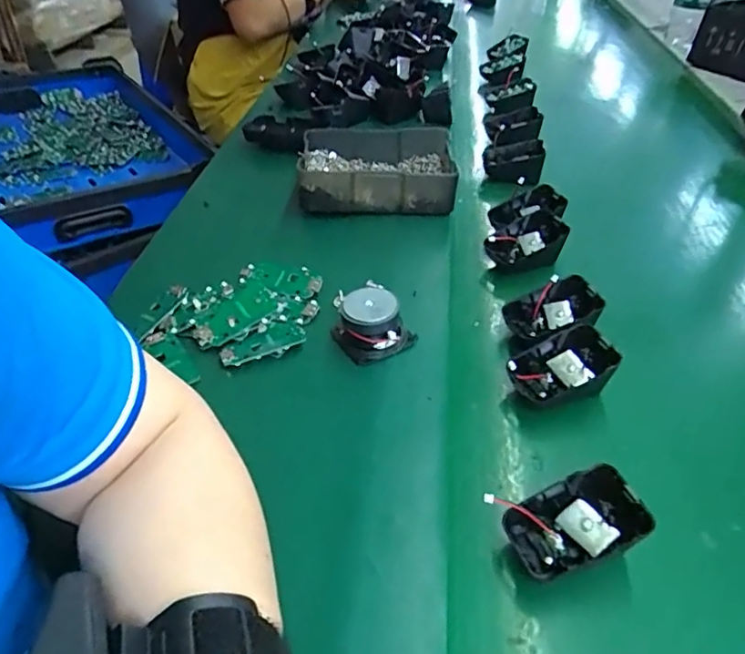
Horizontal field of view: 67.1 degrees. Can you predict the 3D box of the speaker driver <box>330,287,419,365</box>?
[{"bbox_3d":[0.000,-0.003,0.429,0.051,0.039,0.052,-24,48,-25],"label":"speaker driver"}]

